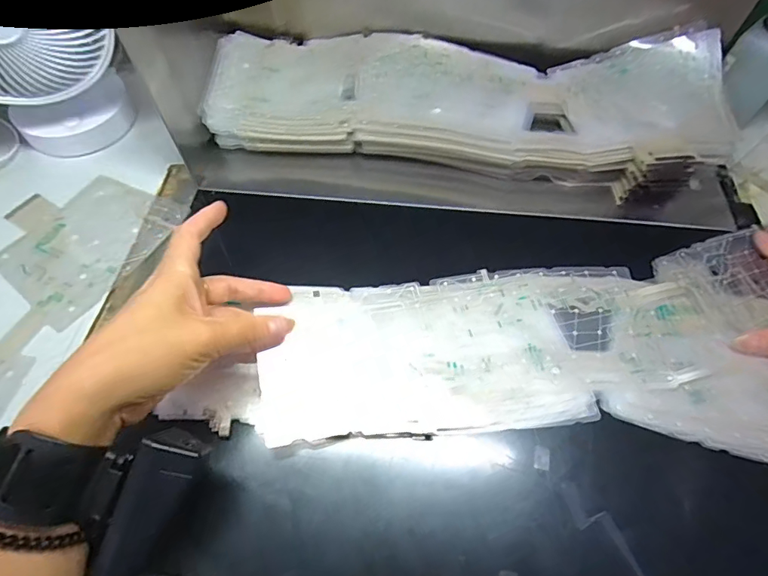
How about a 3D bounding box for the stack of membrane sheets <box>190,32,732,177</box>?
[{"bbox_3d":[0.073,-0.169,0.413,0.459,0.047,0.143,6,61,2],"label":"stack of membrane sheets"}]

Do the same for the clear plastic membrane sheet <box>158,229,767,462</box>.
[{"bbox_3d":[0.093,0.049,0.315,0.441,0.021,0.153,-4,62,-4],"label":"clear plastic membrane sheet"}]

